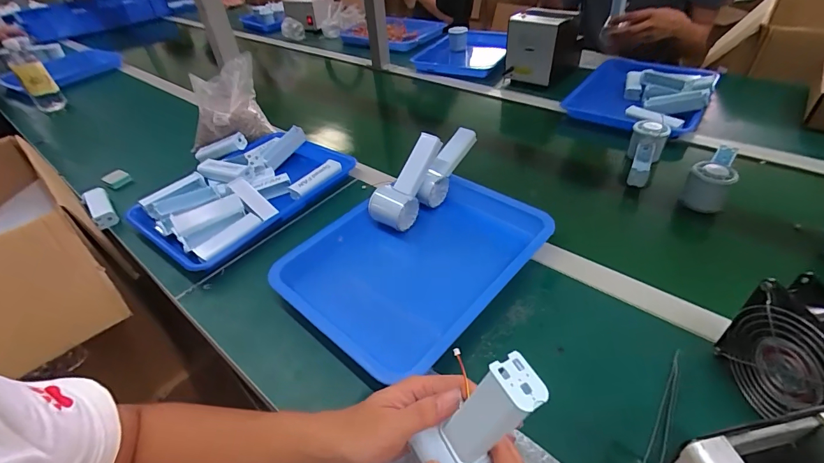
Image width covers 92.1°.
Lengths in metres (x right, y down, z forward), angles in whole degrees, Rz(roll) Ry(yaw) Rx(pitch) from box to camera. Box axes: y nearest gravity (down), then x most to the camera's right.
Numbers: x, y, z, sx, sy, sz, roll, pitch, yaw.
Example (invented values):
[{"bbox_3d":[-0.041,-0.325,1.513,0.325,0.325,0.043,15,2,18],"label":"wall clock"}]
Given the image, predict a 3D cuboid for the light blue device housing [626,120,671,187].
[{"bbox_3d":[0.391,-0.132,0.673,0.056,0.060,0.141,19,46,26],"label":"light blue device housing"}]

